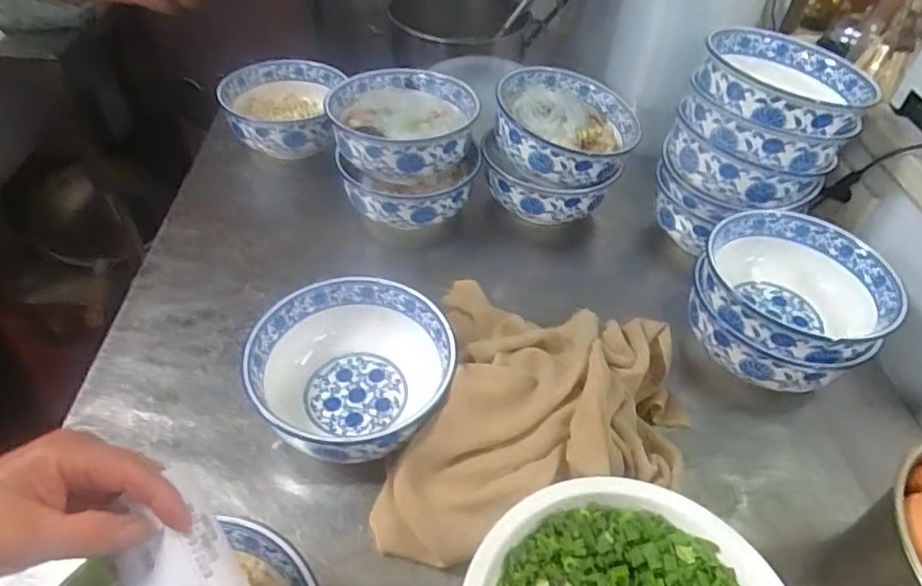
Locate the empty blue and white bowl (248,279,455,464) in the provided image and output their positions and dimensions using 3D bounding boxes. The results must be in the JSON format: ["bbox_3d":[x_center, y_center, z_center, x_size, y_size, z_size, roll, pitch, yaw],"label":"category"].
[{"bbox_3d":[-0.093,0.072,0.524,0.164,0.076,0.161,2,42,-2],"label":"empty blue and white bowl"}]

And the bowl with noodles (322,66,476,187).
[{"bbox_3d":[-0.067,-0.195,0.704,0.166,0.067,0.167,4,42,0],"label":"bowl with noodles"}]

